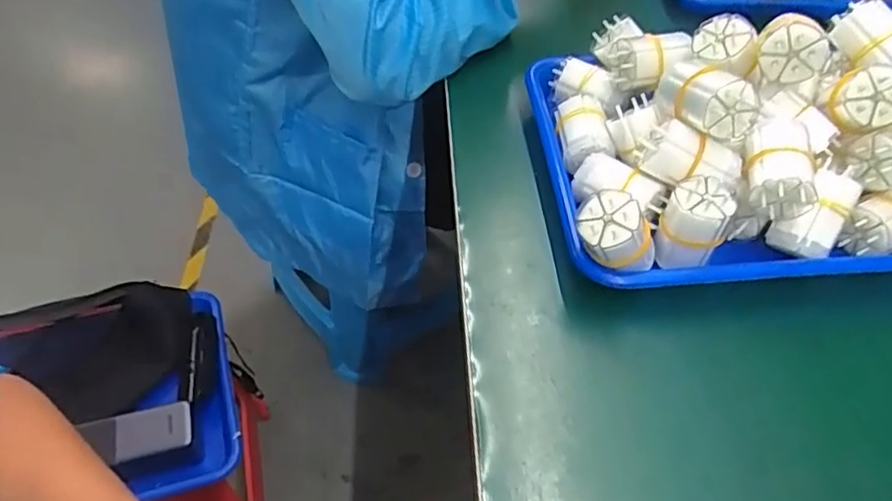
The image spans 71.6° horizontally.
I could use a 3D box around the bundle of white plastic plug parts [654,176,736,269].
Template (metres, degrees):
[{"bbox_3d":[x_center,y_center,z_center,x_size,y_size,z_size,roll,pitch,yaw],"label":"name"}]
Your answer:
[{"bbox_3d":[0.159,-0.016,0.398,0.037,0.053,0.031,25,49,18],"label":"bundle of white plastic plug parts"}]

